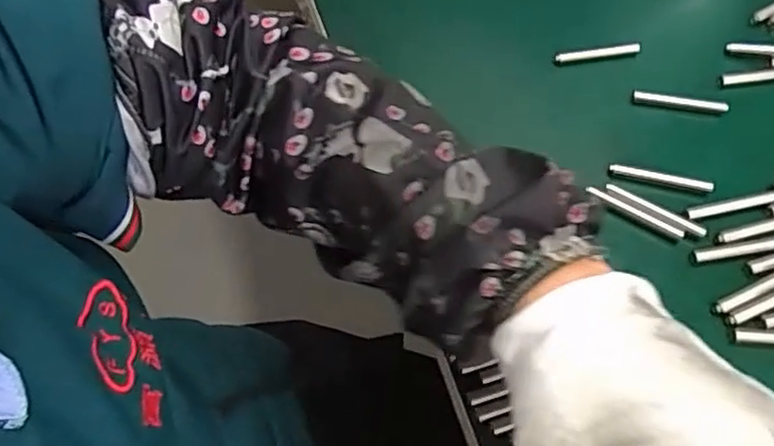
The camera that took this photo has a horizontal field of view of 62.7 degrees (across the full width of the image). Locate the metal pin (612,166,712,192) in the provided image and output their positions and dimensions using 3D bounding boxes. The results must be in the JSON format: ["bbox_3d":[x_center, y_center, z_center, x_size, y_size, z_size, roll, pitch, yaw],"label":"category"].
[{"bbox_3d":[0.161,-0.027,0.375,0.057,0.007,0.006,15,59,10],"label":"metal pin"}]

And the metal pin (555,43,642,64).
[{"bbox_3d":[0.144,-0.115,0.433,0.058,0.009,0.008,-7,58,-5],"label":"metal pin"}]

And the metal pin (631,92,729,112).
[{"bbox_3d":[0.189,-0.078,0.409,0.058,0.008,0.009,12,58,8],"label":"metal pin"}]

